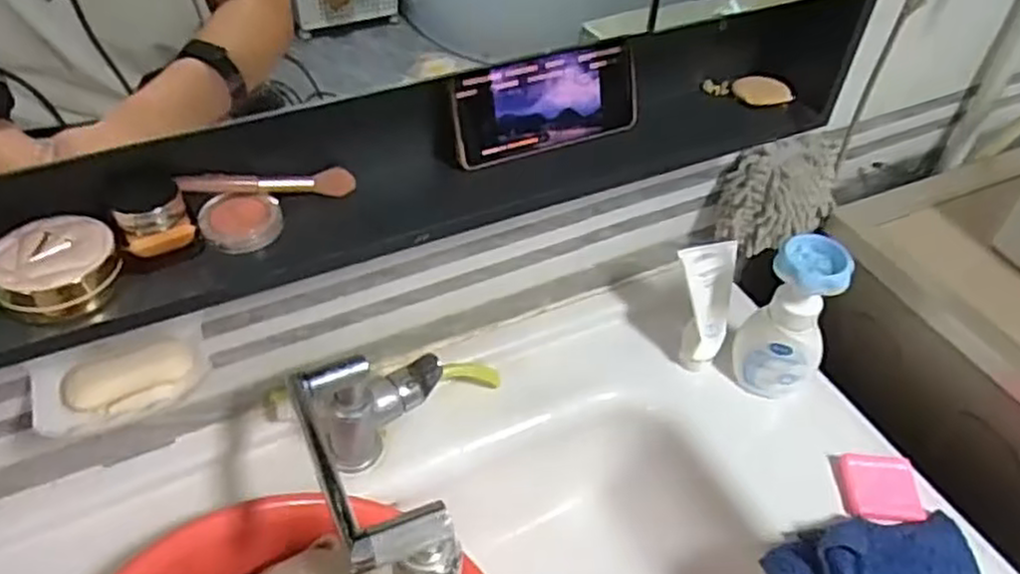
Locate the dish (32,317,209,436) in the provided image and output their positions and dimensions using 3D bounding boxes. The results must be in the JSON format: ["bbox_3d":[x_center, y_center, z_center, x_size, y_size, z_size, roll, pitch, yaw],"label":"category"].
[{"bbox_3d":[-0.318,0.076,0.609,0.133,0.028,0.075,-21,50,-23],"label":"dish"}]

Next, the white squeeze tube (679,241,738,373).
[{"bbox_3d":[0.217,0.023,0.822,0.052,0.155,0.034,-4,24,-8],"label":"white squeeze tube"}]

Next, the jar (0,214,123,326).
[{"bbox_3d":[-0.305,-0.014,0.495,0.067,0.041,0.072,2,45,-2],"label":"jar"}]

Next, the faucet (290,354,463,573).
[{"bbox_3d":[-0.113,0.166,0.639,0.123,0.200,0.245,-7,46,-11],"label":"faucet"}]

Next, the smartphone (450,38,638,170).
[{"bbox_3d":[0.034,-0.153,0.615,0.170,0.078,0.013,-18,27,-19],"label":"smartphone"}]

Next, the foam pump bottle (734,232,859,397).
[{"bbox_3d":[0.300,0.040,0.792,0.085,0.199,0.064,26,49,20],"label":"foam pump bottle"}]

